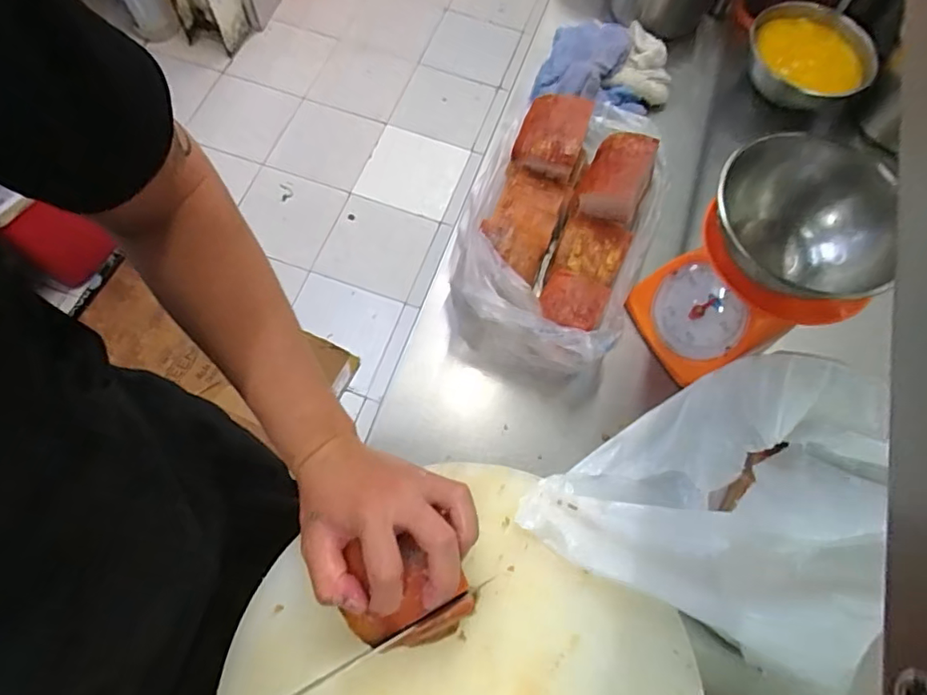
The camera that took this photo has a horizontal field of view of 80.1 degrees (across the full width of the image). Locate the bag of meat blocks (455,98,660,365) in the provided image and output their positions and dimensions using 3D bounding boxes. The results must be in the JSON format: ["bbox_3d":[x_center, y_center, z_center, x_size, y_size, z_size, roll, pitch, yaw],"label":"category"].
[{"bbox_3d":[0.111,-0.144,0.634,0.198,0.113,0.316,24,69,7],"label":"bag of meat blocks"}]

